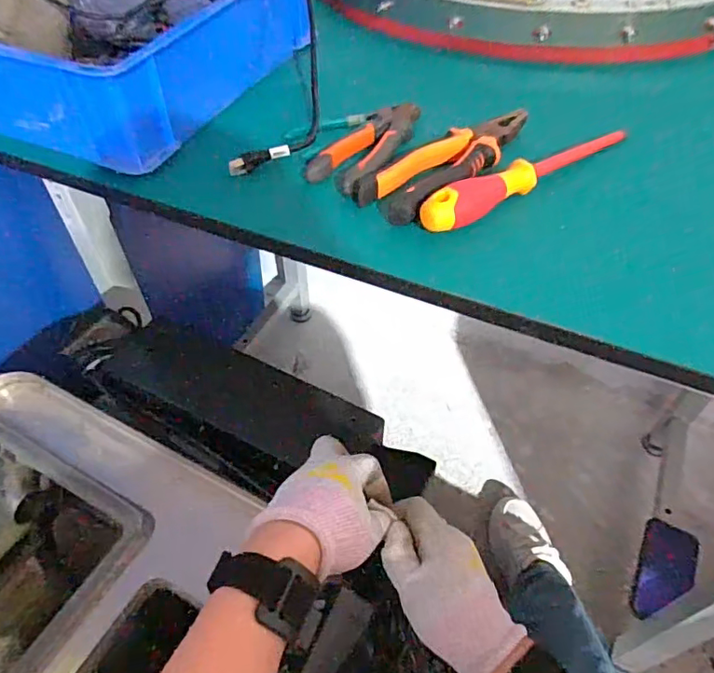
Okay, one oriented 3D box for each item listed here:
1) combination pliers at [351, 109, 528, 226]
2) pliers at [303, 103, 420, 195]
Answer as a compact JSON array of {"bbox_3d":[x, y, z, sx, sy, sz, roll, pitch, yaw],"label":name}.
[{"bbox_3d":[0.083,-0.153,0.478,0.064,0.026,0.190,36,58,27],"label":"combination pliers"},{"bbox_3d":[0.018,-0.180,0.507,0.061,0.021,0.166,26,54,21],"label":"pliers"}]

